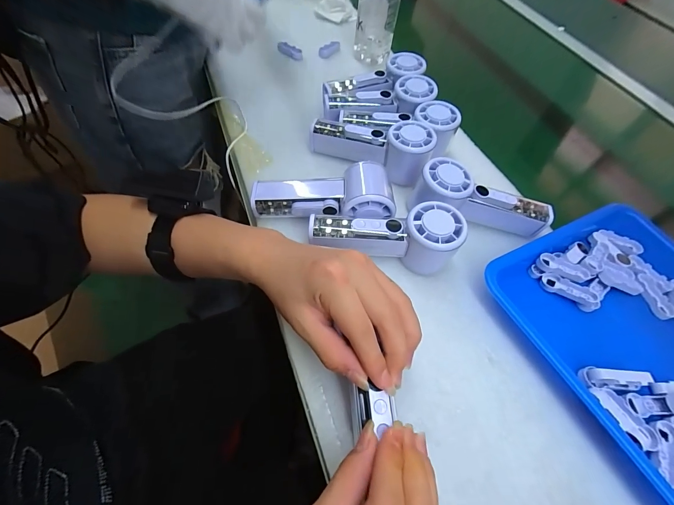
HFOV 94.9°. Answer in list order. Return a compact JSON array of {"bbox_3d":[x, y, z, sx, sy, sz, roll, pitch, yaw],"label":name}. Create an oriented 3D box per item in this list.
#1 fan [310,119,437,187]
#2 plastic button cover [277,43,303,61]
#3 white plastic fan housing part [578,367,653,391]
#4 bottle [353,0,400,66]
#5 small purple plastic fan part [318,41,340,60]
[{"bbox_3d":[0.040,-0.137,0.392,0.152,0.051,0.056,14,59,3],"label":"fan"},{"bbox_3d":[-0.081,-0.351,0.539,0.053,0.016,0.018,37,63,16],"label":"plastic button cover"},{"bbox_3d":[0.248,0.111,0.274,0.050,0.015,0.016,5,59,-2],"label":"white plastic fan housing part"},{"bbox_3d":[0.066,-0.401,0.508,0.064,0.145,0.067,8,58,-1],"label":"bottle"},{"bbox_3d":[-0.011,-0.363,0.554,0.049,0.018,0.014,-33,67,-22],"label":"small purple plastic fan part"}]

